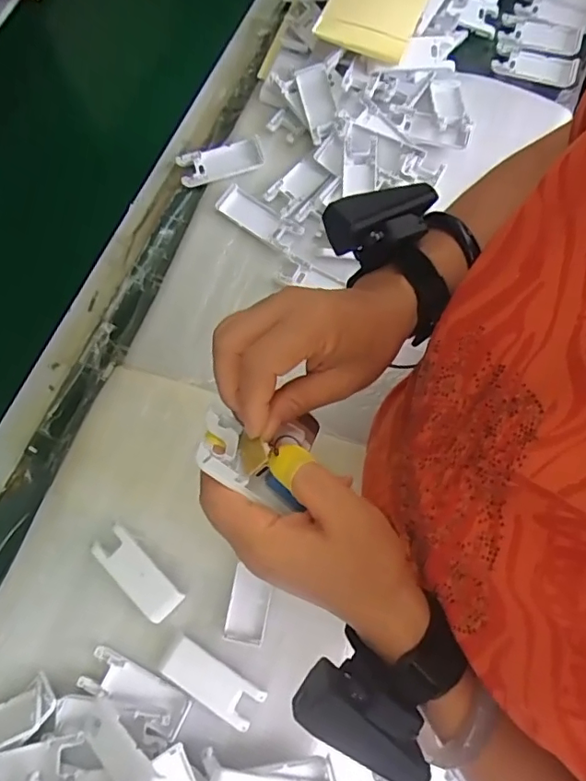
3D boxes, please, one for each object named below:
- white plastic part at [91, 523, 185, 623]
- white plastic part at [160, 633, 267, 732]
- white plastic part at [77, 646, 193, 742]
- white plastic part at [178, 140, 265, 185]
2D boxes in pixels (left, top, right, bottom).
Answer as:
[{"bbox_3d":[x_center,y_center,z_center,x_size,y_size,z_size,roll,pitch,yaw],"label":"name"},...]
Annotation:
[{"bbox_3d":[-0.156,0.184,0.534,0.100,0.017,0.040,43,80,11],"label":"white plastic part"},{"bbox_3d":[-0.075,0.274,0.497,0.096,0.006,0.038,31,78,8],"label":"white plastic part"},{"bbox_3d":[-0.150,0.286,0.503,0.104,0.020,0.040,24,77,7],"label":"white plastic part"},{"bbox_3d":[-0.089,-0.282,0.650,0.101,0.013,0.040,-13,75,-3],"label":"white plastic part"}]

